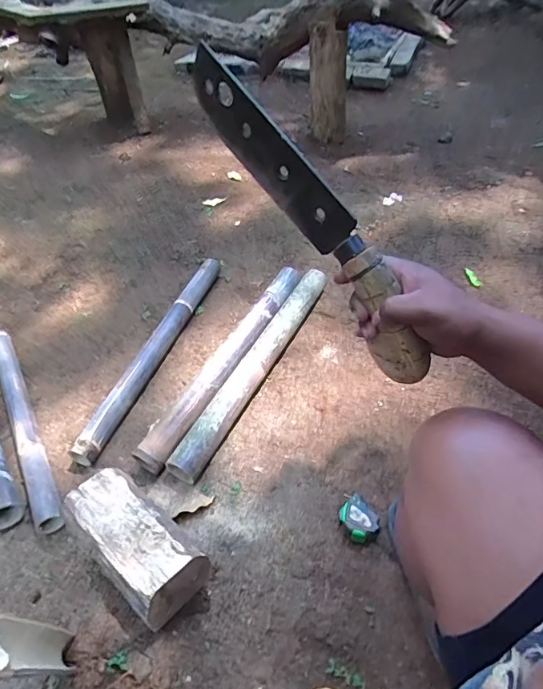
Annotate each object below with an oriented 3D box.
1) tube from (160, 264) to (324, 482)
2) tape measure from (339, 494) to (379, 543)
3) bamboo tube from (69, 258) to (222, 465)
[{"bbox_3d":[-0.025,0.033,1.152,0.075,0.074,0.714,18,49,22],"label":"tube"},{"bbox_3d":[0.167,0.336,0.862,0.067,0.042,0.079,-30,50,-22],"label":"tape measure"},{"bbox_3d":[-0.305,-0.001,1.230,0.059,0.067,0.727,12,49,15],"label":"bamboo tube"}]

